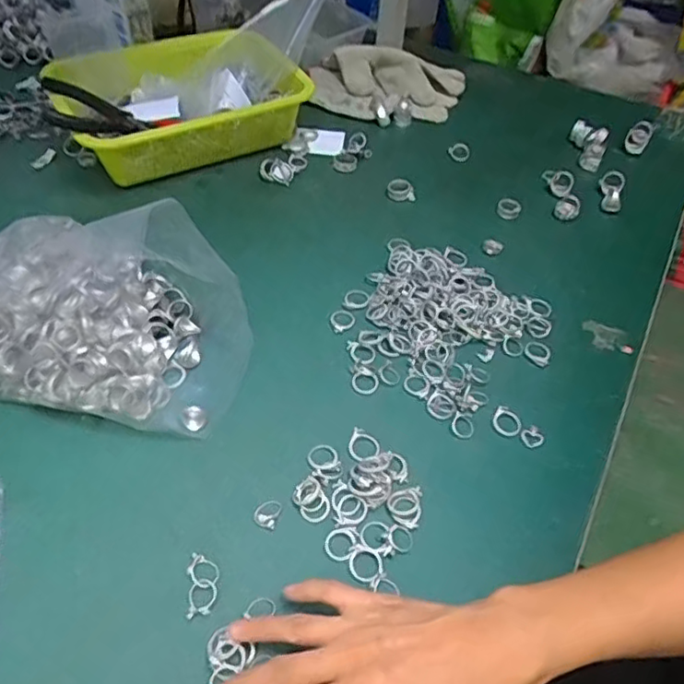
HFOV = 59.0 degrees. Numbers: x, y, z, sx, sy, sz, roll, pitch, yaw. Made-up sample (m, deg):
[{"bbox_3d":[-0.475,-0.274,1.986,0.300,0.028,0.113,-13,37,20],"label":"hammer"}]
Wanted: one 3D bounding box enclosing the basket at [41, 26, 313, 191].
[{"bbox_3d":[-0.194,-0.285,0.718,0.270,0.072,0.190,-25,55,-23],"label":"basket"}]

